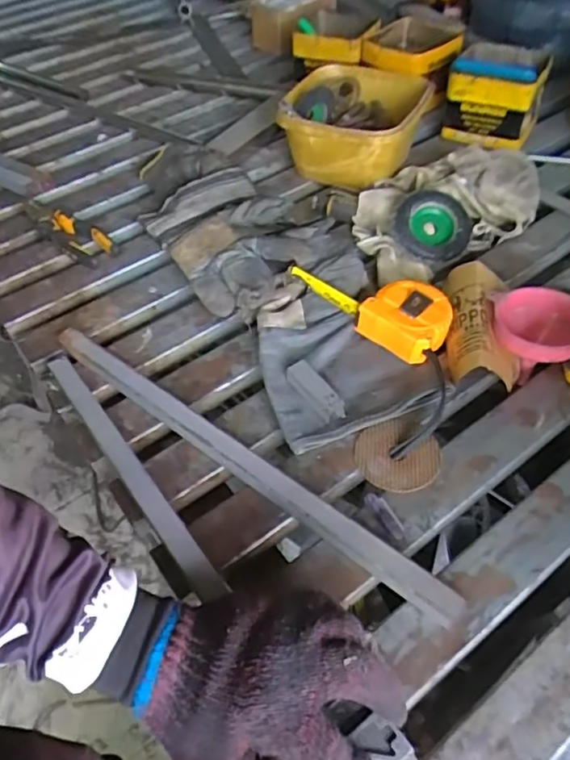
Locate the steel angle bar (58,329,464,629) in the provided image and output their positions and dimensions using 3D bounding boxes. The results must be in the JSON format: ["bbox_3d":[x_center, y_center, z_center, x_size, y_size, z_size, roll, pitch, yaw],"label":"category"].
[{"bbox_3d":[-0.050,0.065,0.501,0.446,0.027,0.023,30,58,26],"label":"steel angle bar"}]

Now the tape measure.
[{"bbox_3d":[0.095,-0.084,0.592,0.163,0.035,0.078,35,60,29],"label":"tape measure"}]

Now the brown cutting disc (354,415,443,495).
[{"bbox_3d":[0.097,0.065,0.498,0.069,0.005,0.068,-21,56,-12],"label":"brown cutting disc"}]

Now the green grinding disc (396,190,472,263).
[{"bbox_3d":[0.171,-0.176,0.664,0.085,0.021,0.078,0,86,-2],"label":"green grinding disc"}]

